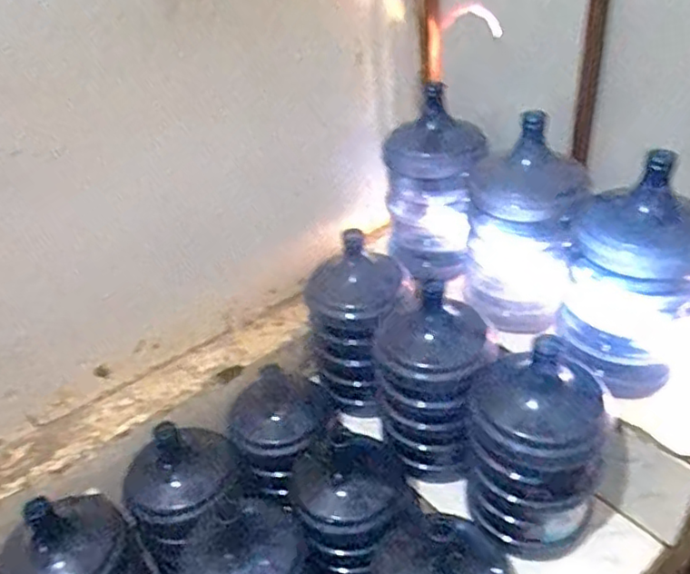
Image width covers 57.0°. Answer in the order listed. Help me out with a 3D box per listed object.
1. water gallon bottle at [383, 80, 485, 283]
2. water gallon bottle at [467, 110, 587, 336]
[{"bbox_3d":[0.237,-0.236,1.670,0.257,0.449,0.262,-3,35,6],"label":"water gallon bottle"},{"bbox_3d":[0.416,-0.127,1.503,0.268,0.423,0.247,4,36,15],"label":"water gallon bottle"}]

